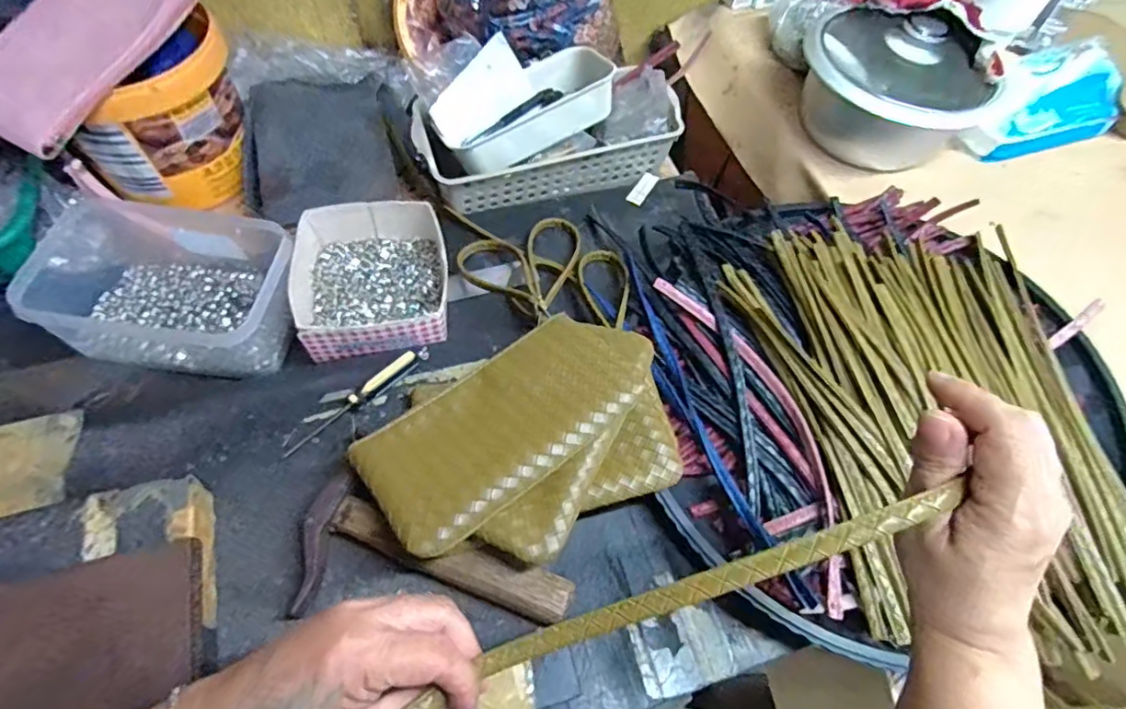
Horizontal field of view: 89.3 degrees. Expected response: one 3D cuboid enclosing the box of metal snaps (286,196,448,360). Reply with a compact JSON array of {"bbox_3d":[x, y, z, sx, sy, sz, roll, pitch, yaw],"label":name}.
[{"bbox_3d":[-0.182,-0.076,0.538,0.136,0.049,0.156,-7,60,-8],"label":"box of metal snaps"}]

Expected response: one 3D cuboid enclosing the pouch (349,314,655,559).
[{"bbox_3d":[-0.033,0.041,0.423,0.229,0.025,0.106,-34,67,-22],"label":"pouch"}]

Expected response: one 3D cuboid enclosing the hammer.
[{"bbox_3d":[-0.099,0.164,0.401,0.195,0.028,0.092,23,60,10],"label":"hammer"}]

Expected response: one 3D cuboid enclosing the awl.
[{"bbox_3d":[-0.176,0.041,0.475,0.009,0.016,0.127,41,65,19],"label":"awl"}]

